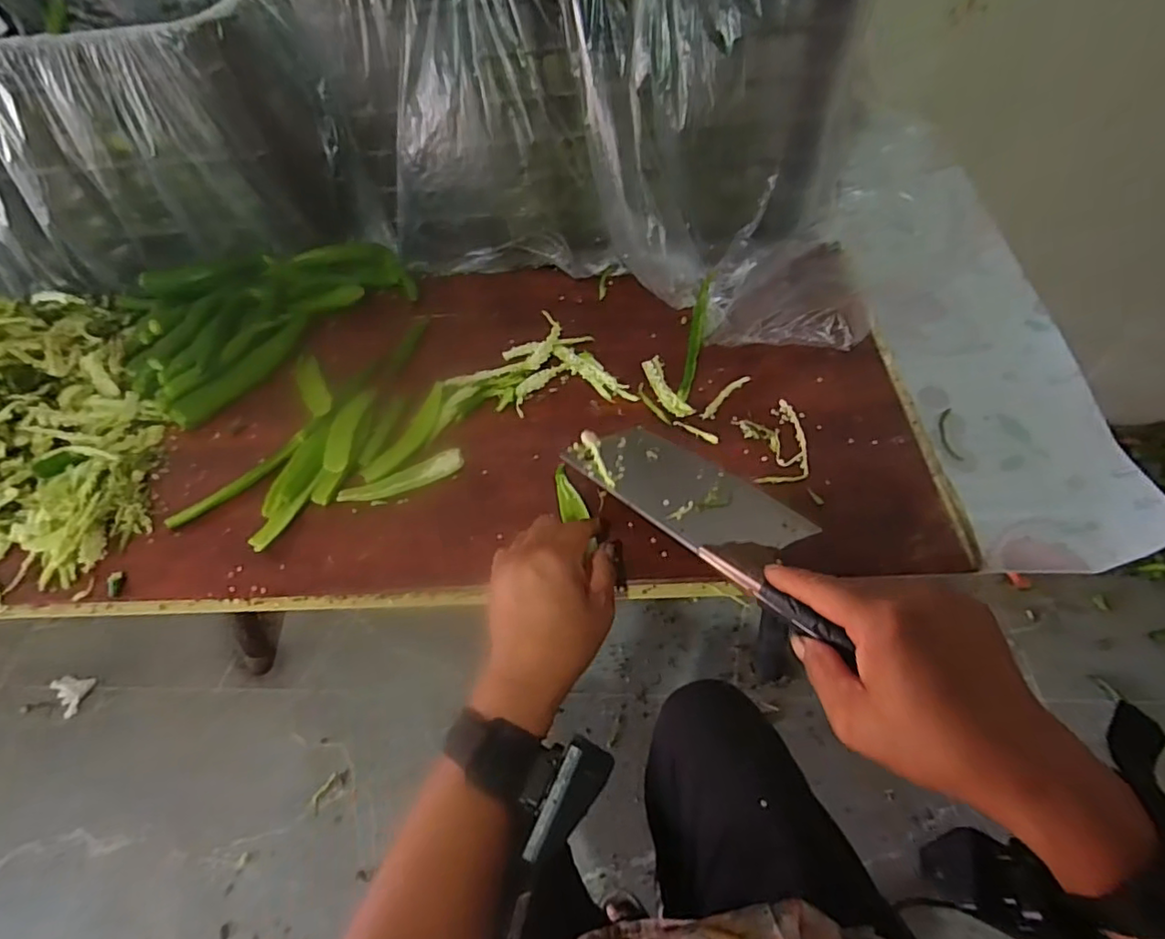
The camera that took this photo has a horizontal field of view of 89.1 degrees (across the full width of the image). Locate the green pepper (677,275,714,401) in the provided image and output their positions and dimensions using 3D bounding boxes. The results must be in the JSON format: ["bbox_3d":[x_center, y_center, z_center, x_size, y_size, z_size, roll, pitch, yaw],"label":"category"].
[{"bbox_3d":[0.109,-0.131,0.567,0.013,0.024,0.151,11,56,10],"label":"green pepper"}]

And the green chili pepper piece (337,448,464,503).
[{"bbox_3d":[-0.149,0.007,0.487,0.103,0.010,0.021,-21,57,-12],"label":"green chili pepper piece"}]

